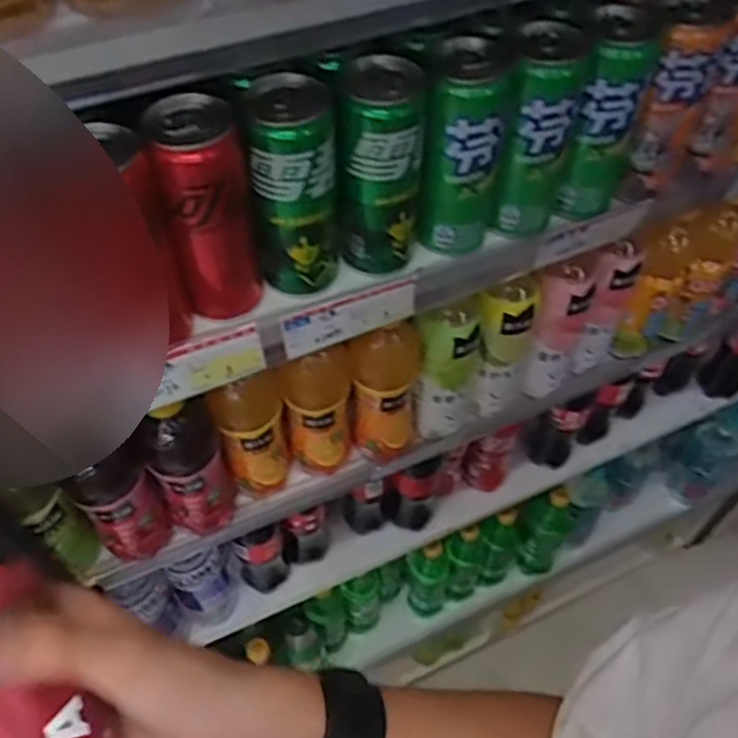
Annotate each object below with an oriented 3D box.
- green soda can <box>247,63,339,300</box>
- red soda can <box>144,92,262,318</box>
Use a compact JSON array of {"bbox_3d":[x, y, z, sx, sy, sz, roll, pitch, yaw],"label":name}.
[{"bbox_3d":[-0.048,-0.121,0.473,0.050,0.139,0.055,0,52,0],"label":"green soda can"},{"bbox_3d":[-0.103,-0.100,0.459,0.054,0.139,0.053,0,52,0],"label":"red soda can"}]

